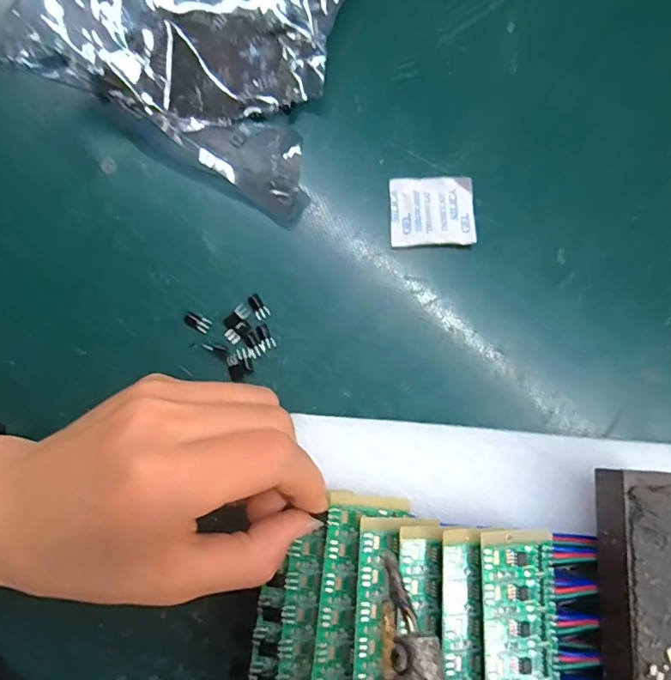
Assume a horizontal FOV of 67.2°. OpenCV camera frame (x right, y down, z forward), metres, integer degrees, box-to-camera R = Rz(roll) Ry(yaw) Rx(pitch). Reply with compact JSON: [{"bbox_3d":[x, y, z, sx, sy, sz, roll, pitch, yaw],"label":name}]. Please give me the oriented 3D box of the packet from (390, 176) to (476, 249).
[{"bbox_3d":[0.047,-0.063,0.245,0.040,0.005,0.035,-1,78,-1],"label":"packet"}]

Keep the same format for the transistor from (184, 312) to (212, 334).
[{"bbox_3d":[-0.064,-0.009,0.234,0.012,0.004,0.006,26,79,5],"label":"transistor"}]

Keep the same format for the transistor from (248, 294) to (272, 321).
[{"bbox_3d":[-0.036,-0.016,0.236,0.007,0.004,0.012,-29,80,-6],"label":"transistor"}]

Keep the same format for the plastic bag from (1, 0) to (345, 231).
[{"bbox_3d":[-0.065,-0.165,0.245,0.144,0.046,0.162,20,78,4],"label":"plastic bag"}]

